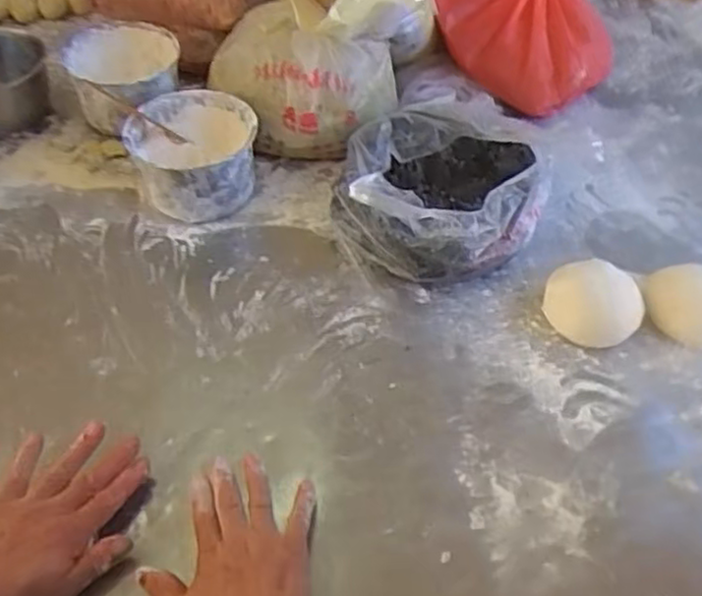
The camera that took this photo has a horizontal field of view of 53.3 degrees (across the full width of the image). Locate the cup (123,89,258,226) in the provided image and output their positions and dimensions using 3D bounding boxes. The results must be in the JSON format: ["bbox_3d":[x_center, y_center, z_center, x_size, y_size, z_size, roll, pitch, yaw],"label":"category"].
[{"bbox_3d":[-0.195,-0.179,0.898,0.150,0.096,0.161,0,50,0],"label":"cup"}]

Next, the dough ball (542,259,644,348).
[{"bbox_3d":[0.265,0.005,0.766,0.099,0.046,0.085,24,54,19],"label":"dough ball"}]

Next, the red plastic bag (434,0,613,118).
[{"bbox_3d":[0.238,-0.418,1.072,0.233,0.138,0.288,-15,52,-11],"label":"red plastic bag"}]

